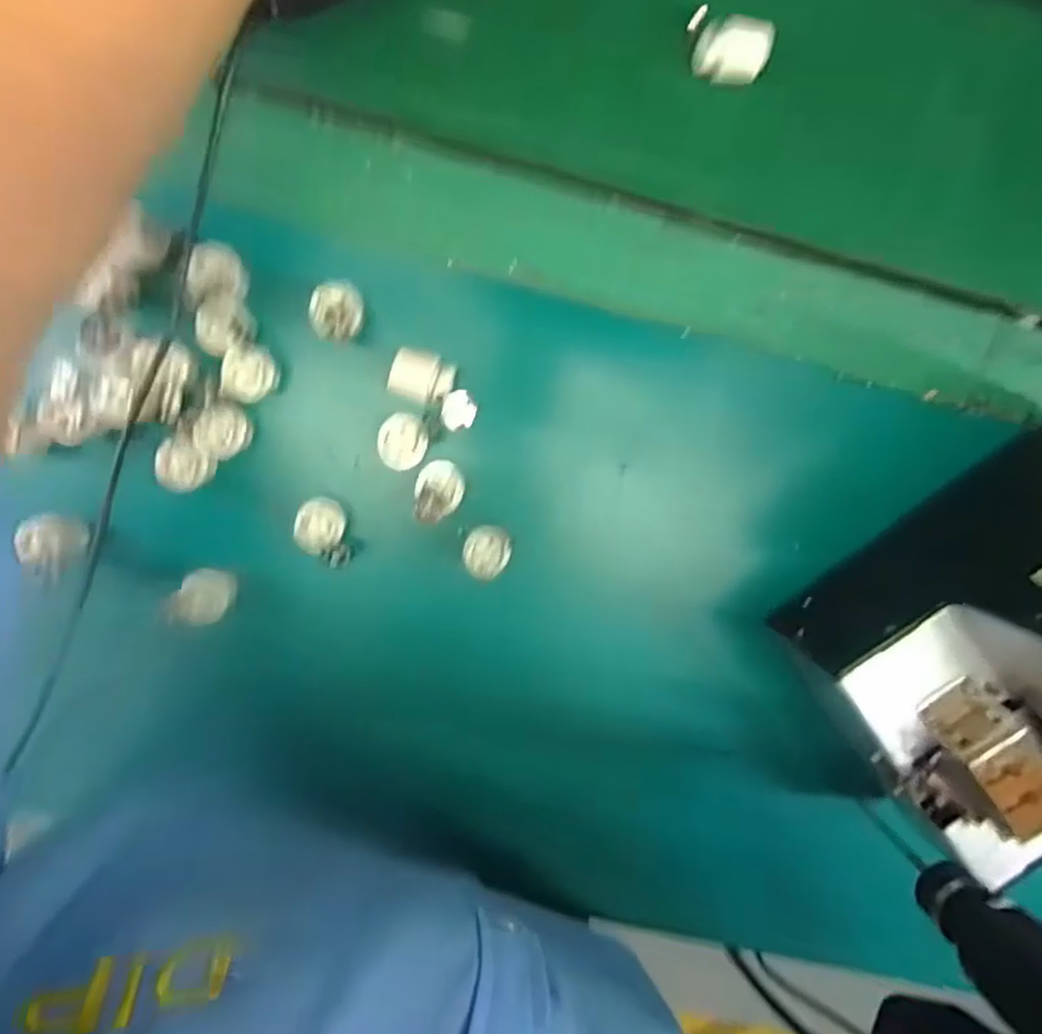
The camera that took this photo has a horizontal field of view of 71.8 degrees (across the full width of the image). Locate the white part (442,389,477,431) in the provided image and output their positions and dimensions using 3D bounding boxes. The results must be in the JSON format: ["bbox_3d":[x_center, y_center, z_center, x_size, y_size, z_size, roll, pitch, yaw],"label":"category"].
[{"bbox_3d":[-0.030,-0.050,0.341,0.017,0.004,0.017,0,94,-4],"label":"white part"}]

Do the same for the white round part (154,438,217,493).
[{"bbox_3d":[-0.148,-0.022,0.315,0.021,0.011,0.021,0,94,-4],"label":"white round part"}]

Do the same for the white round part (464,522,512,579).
[{"bbox_3d":[-0.015,0.016,0.332,0.021,0.006,0.024,6,94,-5],"label":"white round part"}]

